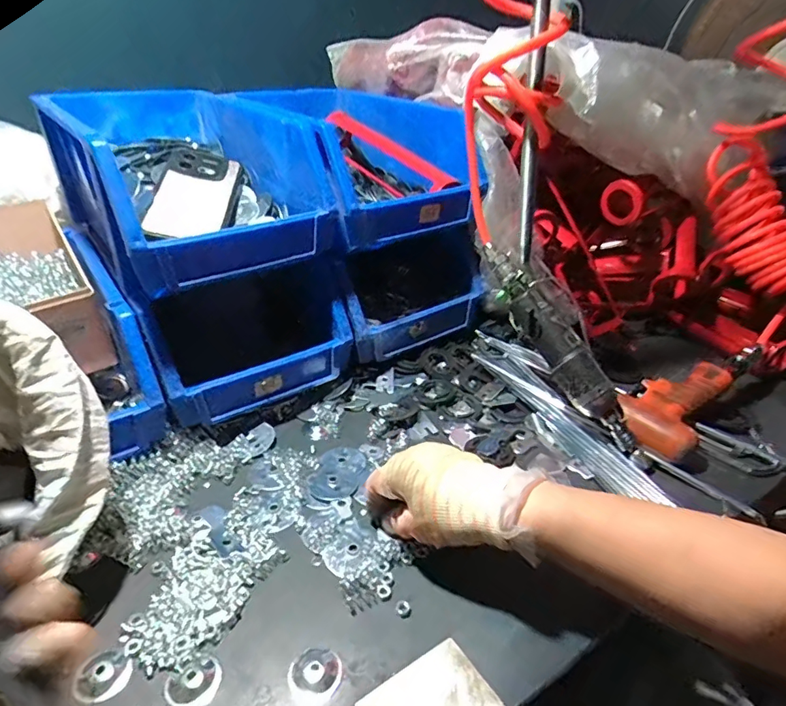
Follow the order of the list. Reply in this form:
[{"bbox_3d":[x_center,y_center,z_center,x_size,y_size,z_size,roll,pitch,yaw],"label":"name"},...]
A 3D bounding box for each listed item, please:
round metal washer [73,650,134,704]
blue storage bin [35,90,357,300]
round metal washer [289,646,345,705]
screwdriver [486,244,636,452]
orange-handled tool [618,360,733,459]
[{"bbox_3d":[-0.186,0.207,0.318,0.036,0.004,0.029,6,36,15],"label":"round metal washer"},{"bbox_3d":[-0.248,-0.205,0.560,0.204,0.128,0.364,-23,38,-34],"label":"blue storage bin"},{"bbox_3d":[-0.050,0.206,0.321,0.034,0.004,0.033,0,31,0],"label":"round metal washer"},{"bbox_3d":[0.159,-0.009,0.494,0.043,0.046,0.239,-21,71,-32],"label":"screwdriver"},{"bbox_3d":[0.288,0.055,0.516,0.074,0.050,0.137,26,39,36],"label":"orange-handled tool"}]

